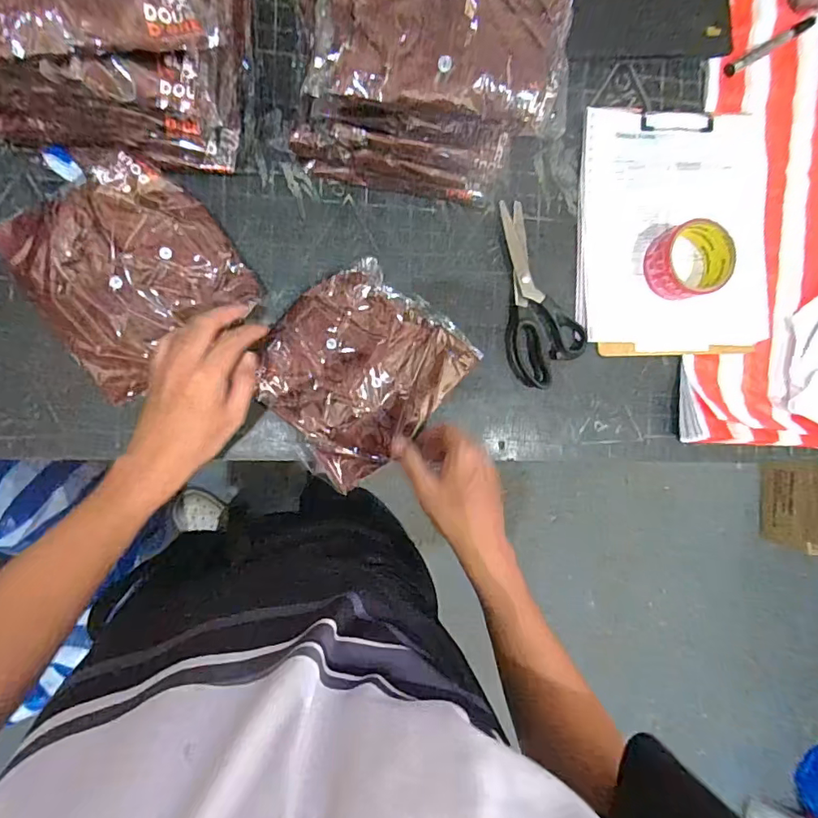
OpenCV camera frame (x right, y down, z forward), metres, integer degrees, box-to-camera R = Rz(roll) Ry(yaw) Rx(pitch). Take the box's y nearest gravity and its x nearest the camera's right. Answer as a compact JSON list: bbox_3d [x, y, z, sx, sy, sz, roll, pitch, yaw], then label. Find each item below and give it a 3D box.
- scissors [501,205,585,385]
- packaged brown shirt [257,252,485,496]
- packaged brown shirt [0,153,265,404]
[{"bbox_3d":[0.164,-0.137,0.616,0.096,0.012,0.215,-4,92,-7],"label":"scissors"},{"bbox_3d":[-0.052,-0.048,0.564,0.217,0.046,0.190,-42,96,-4],"label":"packaged brown shirt"},{"bbox_3d":[-0.289,-0.143,0.521,0.196,0.039,0.206,-37,96,-5],"label":"packaged brown shirt"}]

